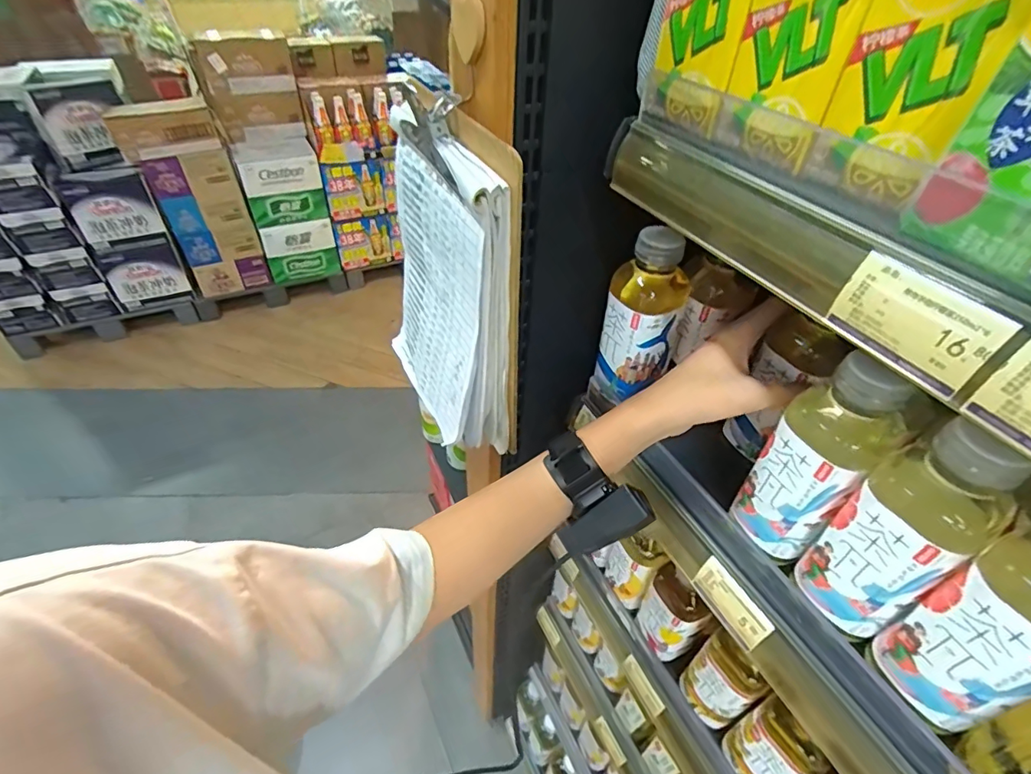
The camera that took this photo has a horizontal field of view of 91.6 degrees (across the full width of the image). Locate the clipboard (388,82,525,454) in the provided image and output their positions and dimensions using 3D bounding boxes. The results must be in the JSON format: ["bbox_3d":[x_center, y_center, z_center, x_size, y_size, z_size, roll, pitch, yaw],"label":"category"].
[{"bbox_3d":[-0.069,-0.099,0.474,0.075,0.282,0.204,-15,46,-18],"label":"clipboard"}]

